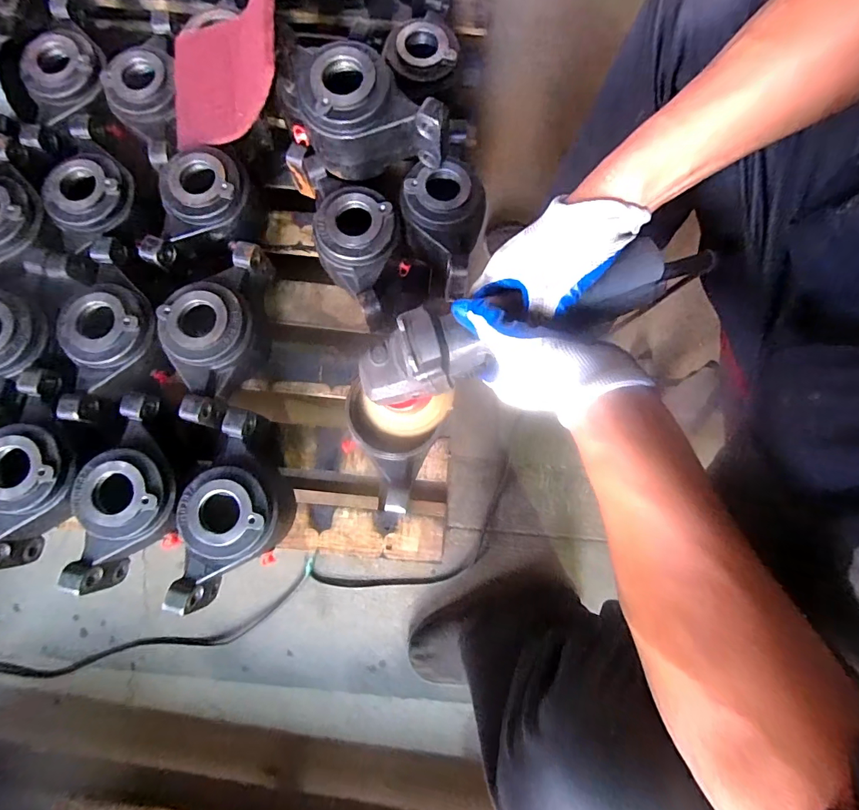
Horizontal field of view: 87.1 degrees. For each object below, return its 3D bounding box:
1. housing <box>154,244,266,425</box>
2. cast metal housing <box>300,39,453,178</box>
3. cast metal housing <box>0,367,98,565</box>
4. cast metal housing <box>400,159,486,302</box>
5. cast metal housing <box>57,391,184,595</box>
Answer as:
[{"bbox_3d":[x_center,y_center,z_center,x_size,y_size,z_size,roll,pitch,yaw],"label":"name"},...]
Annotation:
[{"bbox_3d":[-0.267,-0.086,0.569,0.108,0.085,0.226,6,80,1],"label":"housing"},{"bbox_3d":[-0.067,-0.345,0.531,0.164,0.098,0.110,-5,80,-1],"label":"cast metal housing"},{"bbox_3d":[-0.465,0.077,0.537,0.133,0.081,0.229,9,80,1],"label":"cast metal housing"},{"bbox_3d":[0.013,-0.234,0.587,0.107,0.059,0.160,13,80,2],"label":"cast metal housing"},{"bbox_3d":[-0.340,0.104,0.534,0.108,0.082,0.227,6,80,1],"label":"cast metal housing"}]

